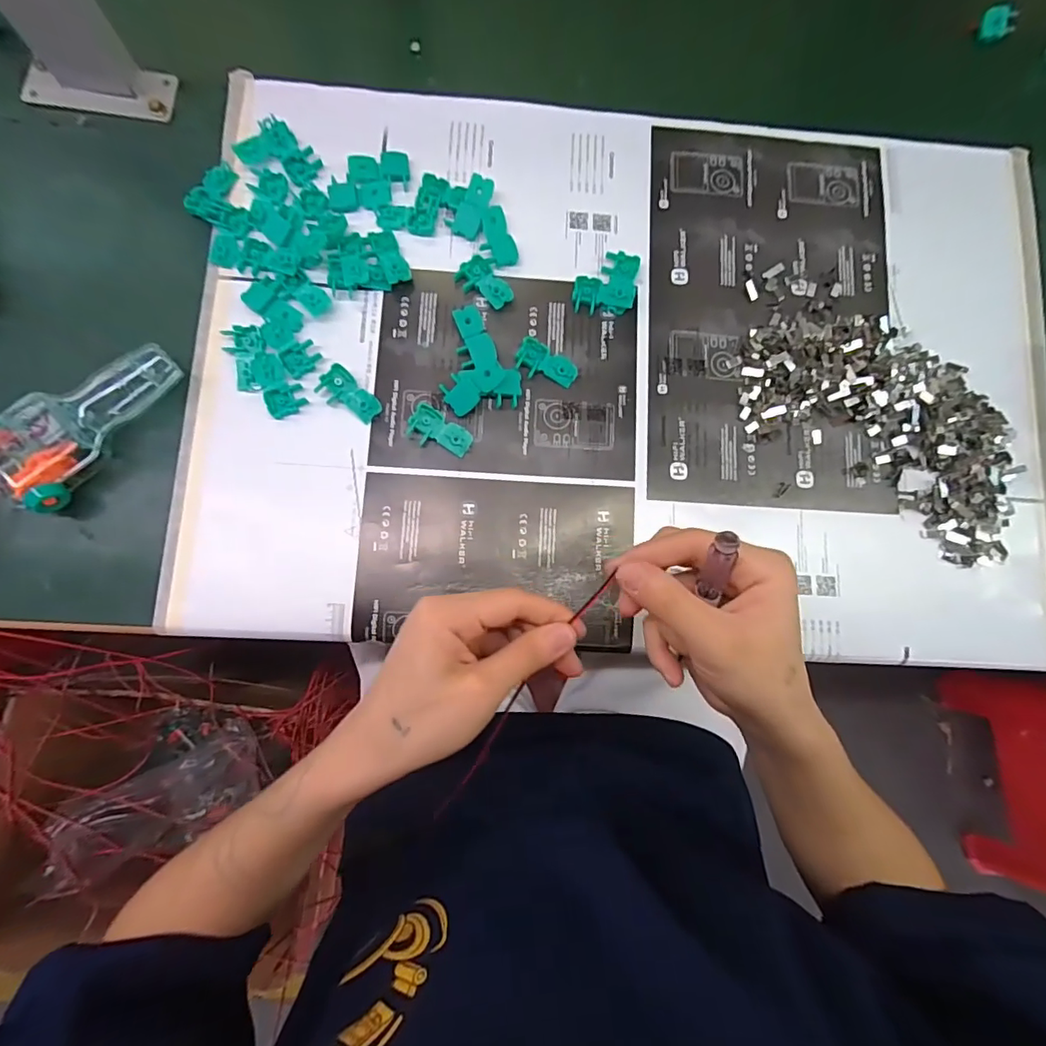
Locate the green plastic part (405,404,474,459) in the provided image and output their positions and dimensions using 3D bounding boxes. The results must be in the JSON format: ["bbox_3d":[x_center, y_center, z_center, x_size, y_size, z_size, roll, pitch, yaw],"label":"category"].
[{"bbox_3d":[-0.057,-0.061,0.342,0.044,0.005,0.025,34,82,1],"label":"green plastic part"}]

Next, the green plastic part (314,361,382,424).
[{"bbox_3d":[-0.117,-0.085,0.339,0.042,0.007,0.025,44,83,3],"label":"green plastic part"}]

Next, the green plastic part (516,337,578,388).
[{"bbox_3d":[0.016,-0.110,0.351,0.043,0.008,0.023,25,82,0],"label":"green plastic part"}]

